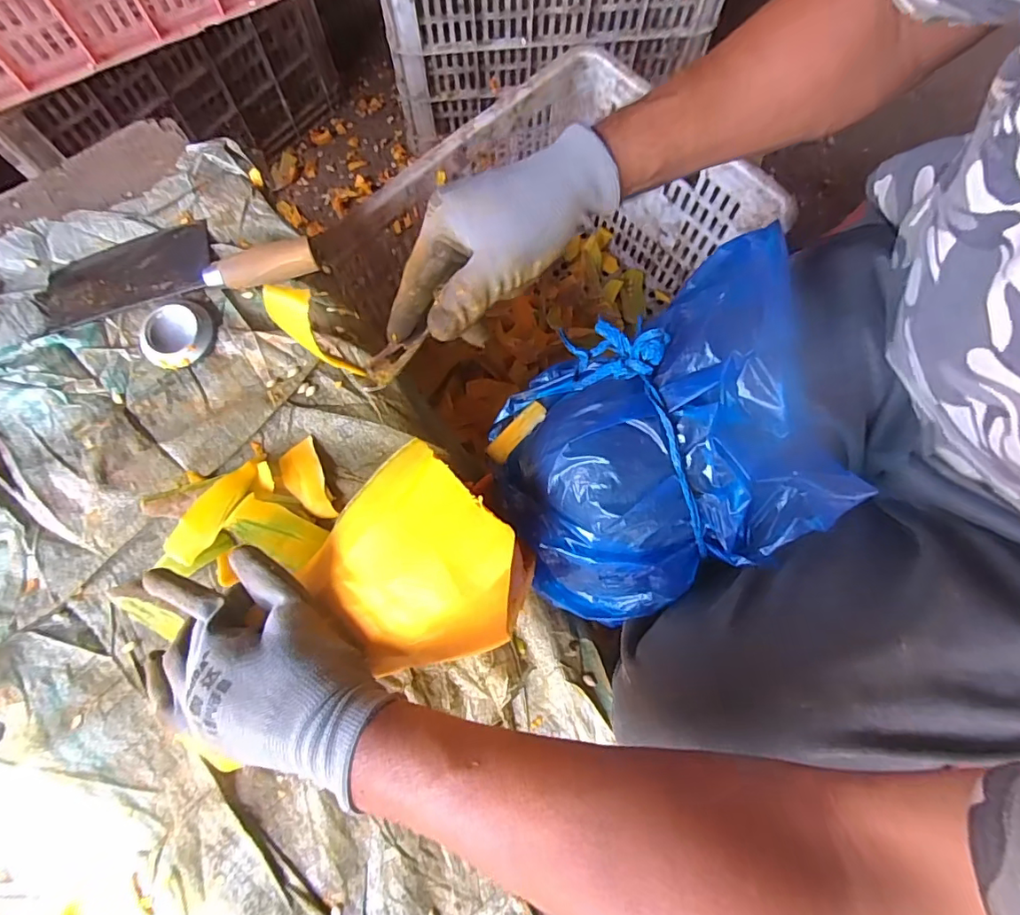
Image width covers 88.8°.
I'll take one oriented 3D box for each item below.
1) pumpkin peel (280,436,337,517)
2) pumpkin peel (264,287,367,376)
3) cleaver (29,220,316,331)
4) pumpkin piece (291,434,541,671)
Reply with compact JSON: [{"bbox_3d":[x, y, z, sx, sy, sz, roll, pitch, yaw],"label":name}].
[{"bbox_3d":[-0.173,0.021,0.441,0.033,0.009,0.073,-24,78,-6],"label":"pumpkin peel"},{"bbox_3d":[-0.113,-0.069,0.306,0.020,0.076,0.027,-45,58,-10],"label":"pumpkin peel"},{"bbox_3d":[-0.313,-0.186,0.480,0.253,0.035,0.086,-13,77,-4],"label":"cleaver"},{"bbox_3d":[-0.058,0.070,0.316,0.117,0.046,0.125,-43,81,-10],"label":"pumpkin piece"}]

